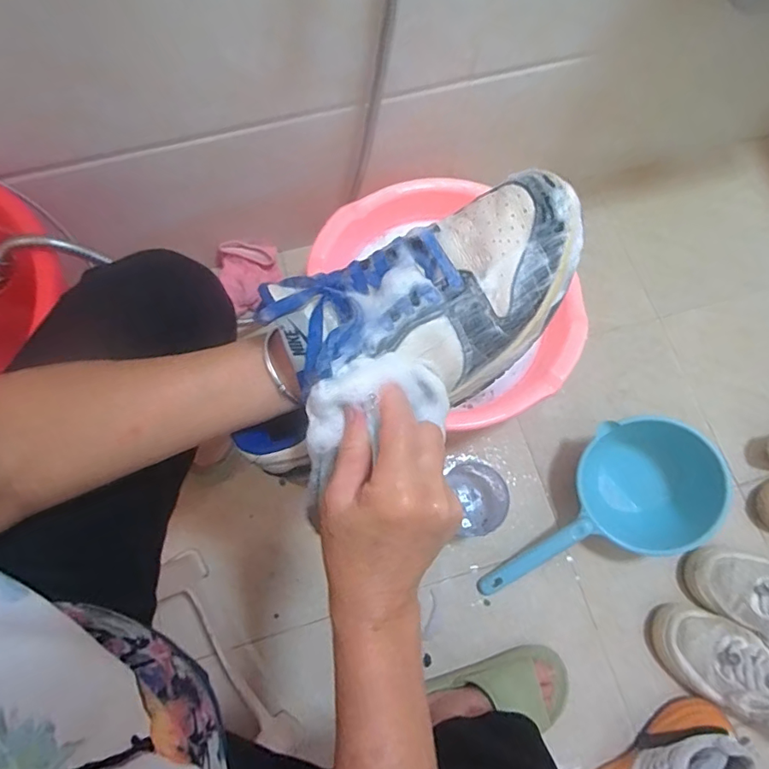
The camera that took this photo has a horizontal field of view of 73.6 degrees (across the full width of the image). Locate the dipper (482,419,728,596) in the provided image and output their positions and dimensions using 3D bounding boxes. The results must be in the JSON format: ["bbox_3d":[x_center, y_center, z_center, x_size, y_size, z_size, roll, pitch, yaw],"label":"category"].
[{"bbox_3d":[0.290,0.186,0.745,0.357,0.112,0.184,-31,75,10],"label":"dipper"}]

